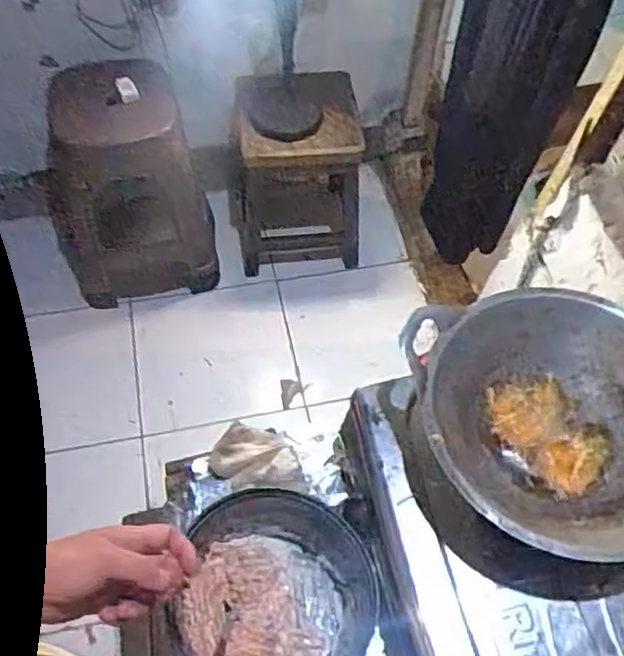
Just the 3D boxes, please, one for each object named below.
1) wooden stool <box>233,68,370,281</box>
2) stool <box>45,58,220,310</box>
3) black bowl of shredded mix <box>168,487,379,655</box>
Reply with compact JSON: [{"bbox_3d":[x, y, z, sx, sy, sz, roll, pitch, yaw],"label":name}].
[{"bbox_3d":[-0.048,-0.387,1.836,0.323,0.511,0.256,-6,57,-6],"label":"wooden stool"},{"bbox_3d":[-0.490,-0.371,1.774,0.388,0.568,0.343,-19,59,-14],"label":"stool"},{"bbox_3d":[-0.044,0.330,0.826,0.213,0.103,0.224,1,56,-1],"label":"black bowl of shredded mix"}]

